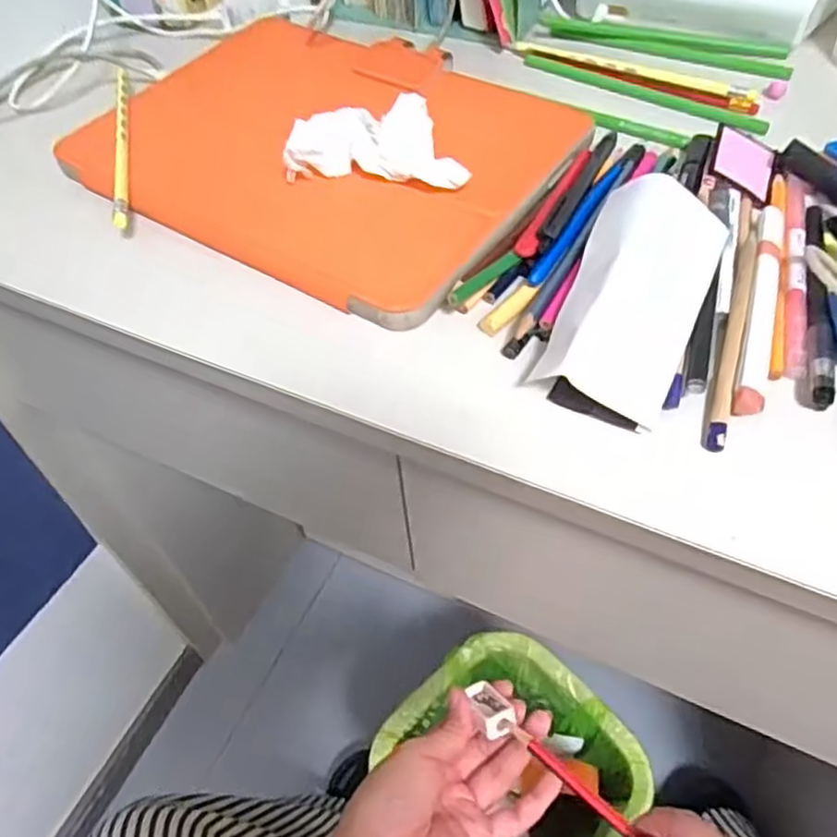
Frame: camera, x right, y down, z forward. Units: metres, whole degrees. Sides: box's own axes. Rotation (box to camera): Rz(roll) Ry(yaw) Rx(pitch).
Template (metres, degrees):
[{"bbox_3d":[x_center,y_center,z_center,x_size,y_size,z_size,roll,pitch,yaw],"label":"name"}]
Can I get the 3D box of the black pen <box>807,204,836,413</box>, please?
[{"bbox_3d":[0.193,-0.059,0.342,0.009,0.010,0.137,12,53,13],"label":"black pen"}]

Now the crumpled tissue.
[{"bbox_3d":[-0.019,-0.157,0.400,0.099,0.024,0.054,9,52,10],"label":"crumpled tissue"}]

